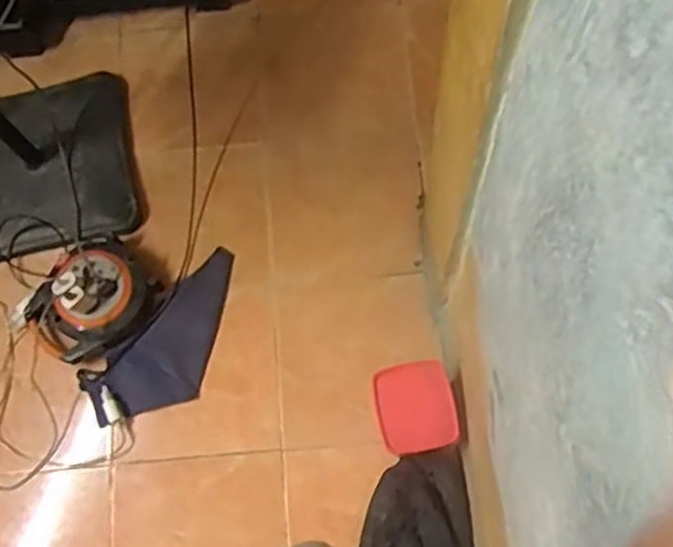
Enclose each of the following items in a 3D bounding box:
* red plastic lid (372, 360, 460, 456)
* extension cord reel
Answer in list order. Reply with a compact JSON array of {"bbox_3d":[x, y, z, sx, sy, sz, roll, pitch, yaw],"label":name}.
[{"bbox_3d":[0.124,0.210,1.157,0.122,0.017,0.135,-12,83,12],"label":"red plastic lid"},{"bbox_3d":[-0.447,0.049,1.353,0.191,0.088,0.232,33,77,13],"label":"extension cord reel"}]

